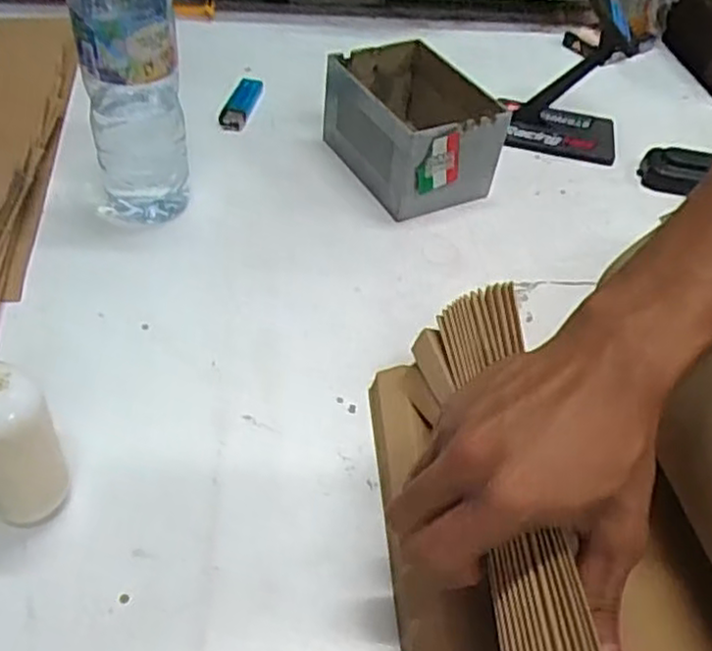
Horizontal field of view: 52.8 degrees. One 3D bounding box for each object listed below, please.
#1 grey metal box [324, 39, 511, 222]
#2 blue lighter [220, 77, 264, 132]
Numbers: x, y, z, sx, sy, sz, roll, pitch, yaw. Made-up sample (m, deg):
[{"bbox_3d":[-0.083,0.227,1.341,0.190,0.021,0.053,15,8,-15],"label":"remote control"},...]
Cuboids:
[{"bbox_3d":[0.049,-0.175,0.638,0.110,0.087,0.156,-16,49,-20],"label":"grey metal box"},{"bbox_3d":[-0.113,-0.219,0.705,0.023,0.018,0.083,10,45,4],"label":"blue lighter"}]

